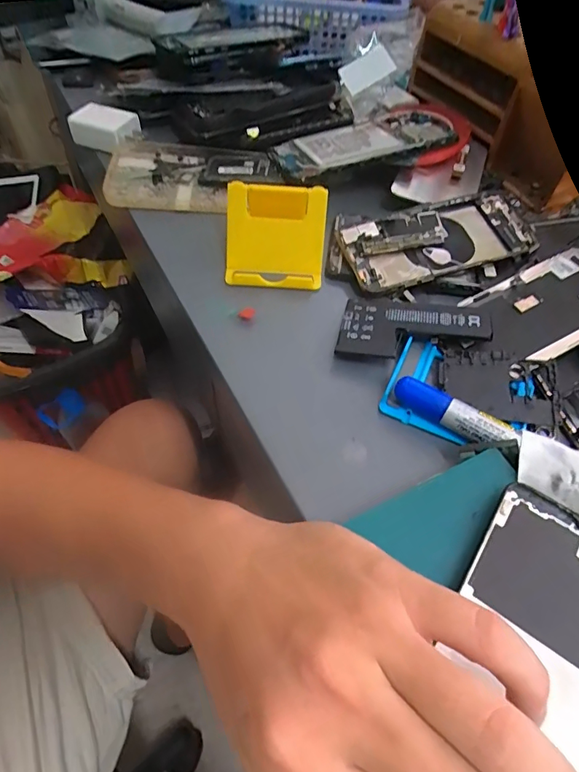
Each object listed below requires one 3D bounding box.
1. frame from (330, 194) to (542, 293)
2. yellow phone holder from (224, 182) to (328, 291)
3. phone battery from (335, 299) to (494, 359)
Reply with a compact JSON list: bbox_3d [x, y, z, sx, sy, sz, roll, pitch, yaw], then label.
[{"bbox_3d":[0.110,-0.115,0.347,0.139,0.014,0.077,-9,55,-10],"label":"frame"},{"bbox_3d":[-0.010,-0.105,0.328,0.068,0.049,0.054,6,58,9],"label":"yellow phone holder"},{"bbox_3d":[0.082,-0.037,0.302,0.095,0.005,0.052,6,49,10],"label":"phone battery"}]

